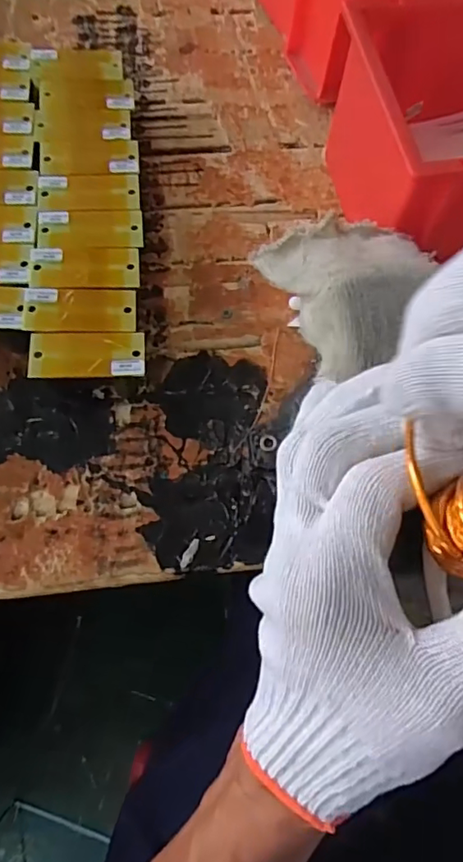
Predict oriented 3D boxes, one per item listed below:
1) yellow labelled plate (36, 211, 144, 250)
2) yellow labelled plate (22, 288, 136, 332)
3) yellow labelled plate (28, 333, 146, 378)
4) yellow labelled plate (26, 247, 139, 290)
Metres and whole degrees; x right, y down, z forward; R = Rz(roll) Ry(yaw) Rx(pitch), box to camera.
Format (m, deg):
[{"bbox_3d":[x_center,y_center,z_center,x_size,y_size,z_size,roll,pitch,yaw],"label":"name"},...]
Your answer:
[{"bbox_3d":[-0.097,-0.137,0.374,0.070,0.004,0.033,-2,69,-4],"label":"yellow labelled plate"},{"bbox_3d":[-0.098,-0.079,0.354,0.069,0.006,0.031,-2,69,-3],"label":"yellow labelled plate"},{"bbox_3d":[-0.090,-0.048,0.342,0.070,0.005,0.031,-2,69,-3],"label":"yellow labelled plate"},{"bbox_3d":[-0.098,-0.109,0.367,0.070,0.005,0.033,-2,69,-3],"label":"yellow labelled plate"}]

